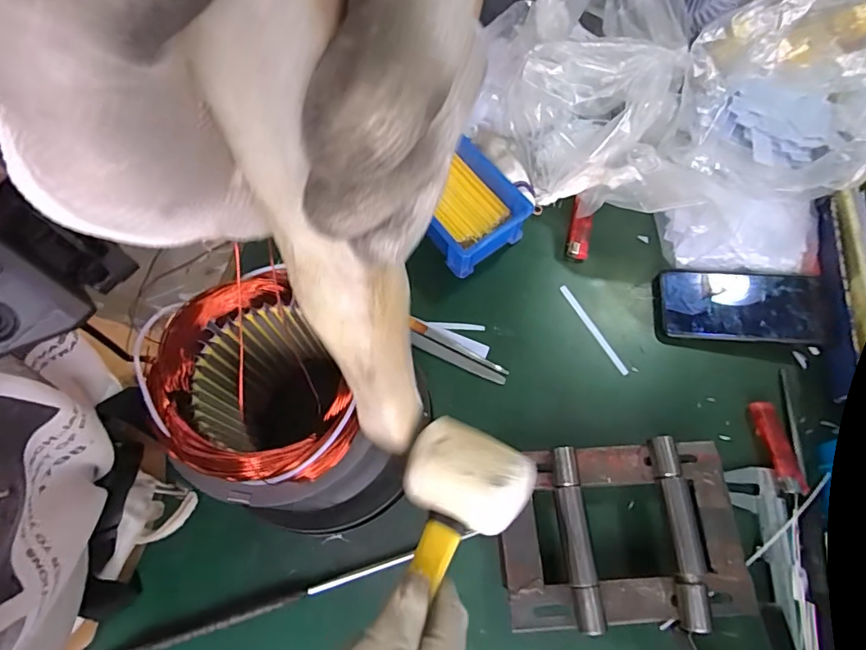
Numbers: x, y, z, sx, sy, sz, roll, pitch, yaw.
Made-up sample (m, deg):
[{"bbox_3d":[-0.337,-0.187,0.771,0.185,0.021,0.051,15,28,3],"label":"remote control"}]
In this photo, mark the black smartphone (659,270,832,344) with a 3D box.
[{"bbox_3d":[0.312,-0.019,0.491,0.152,0.006,0.072,3,69,10],"label":"black smartphone"}]

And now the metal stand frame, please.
[{"bbox_3d":[0.154,0.168,0.403,0.197,0.052,0.142,-1,68,-1],"label":"metal stand frame"}]

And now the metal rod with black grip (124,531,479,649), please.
[{"bbox_3d":[-0.113,0.220,0.397,0.301,0.007,0.010,-16,69,-6],"label":"metal rod with black grip"}]

